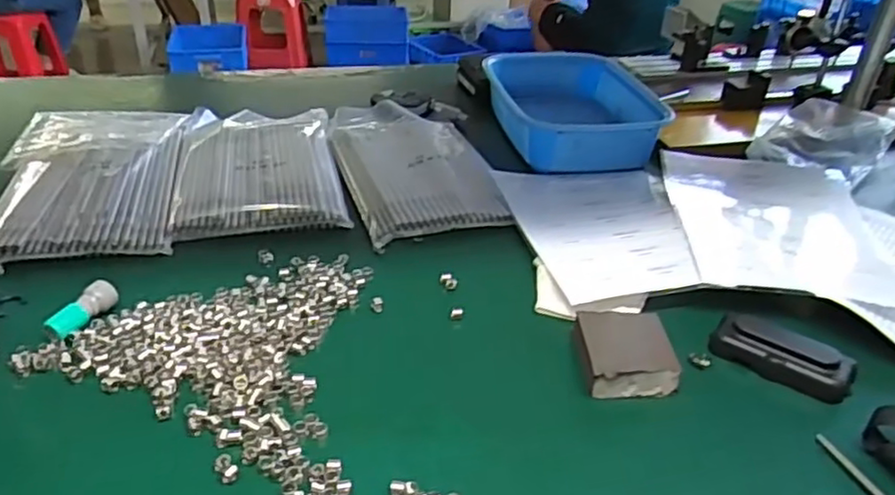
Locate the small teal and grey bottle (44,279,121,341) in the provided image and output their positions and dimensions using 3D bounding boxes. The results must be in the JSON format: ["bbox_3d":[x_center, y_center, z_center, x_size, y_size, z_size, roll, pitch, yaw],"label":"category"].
[{"bbox_3d":[-0.303,0.052,0.567,0.024,0.019,0.060,14,35,19],"label":"small teal and grey bottle"}]

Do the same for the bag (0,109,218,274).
[{"bbox_3d":[-0.405,-0.086,0.769,0.213,0.026,0.333,-3,33,-7],"label":"bag"}]

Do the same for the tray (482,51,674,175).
[{"bbox_3d":[0.172,-0.196,0.967,0.215,0.074,0.296,-1,32,-6],"label":"tray"}]

